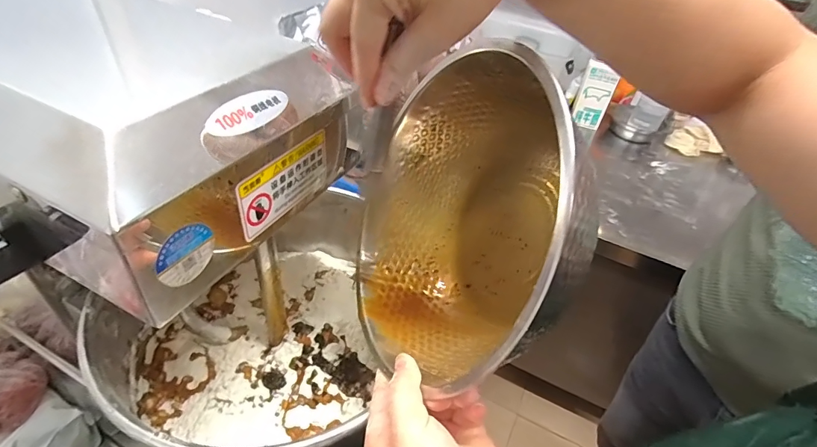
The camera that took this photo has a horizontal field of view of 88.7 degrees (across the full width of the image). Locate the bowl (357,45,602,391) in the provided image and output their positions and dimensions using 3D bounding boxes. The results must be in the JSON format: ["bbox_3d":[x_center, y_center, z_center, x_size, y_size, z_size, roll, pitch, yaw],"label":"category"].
[{"bbox_3d":[0.038,-0.016,0.346,0.105,0.239,0.215,12,27,-33],"label":"bowl"}]

